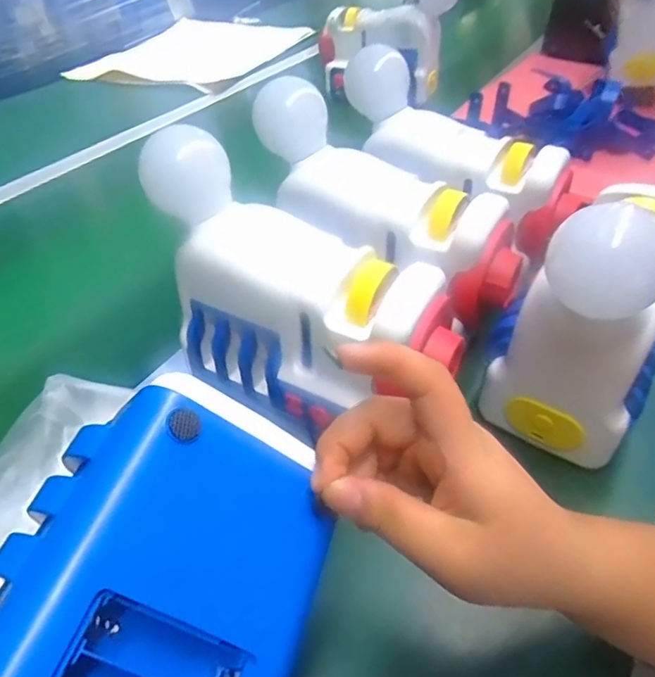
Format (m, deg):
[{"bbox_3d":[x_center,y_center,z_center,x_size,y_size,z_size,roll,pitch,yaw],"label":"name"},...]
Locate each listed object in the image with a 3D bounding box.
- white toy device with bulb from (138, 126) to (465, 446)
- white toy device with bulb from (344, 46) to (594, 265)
[{"bbox_3d":[-0.018,-0.028,0.364,0.223,0.158,0.081,18,45,21],"label":"white toy device with bulb"},{"bbox_3d":[0.114,-0.173,0.479,0.242,0.073,0.073,39,53,14],"label":"white toy device with bulb"}]

